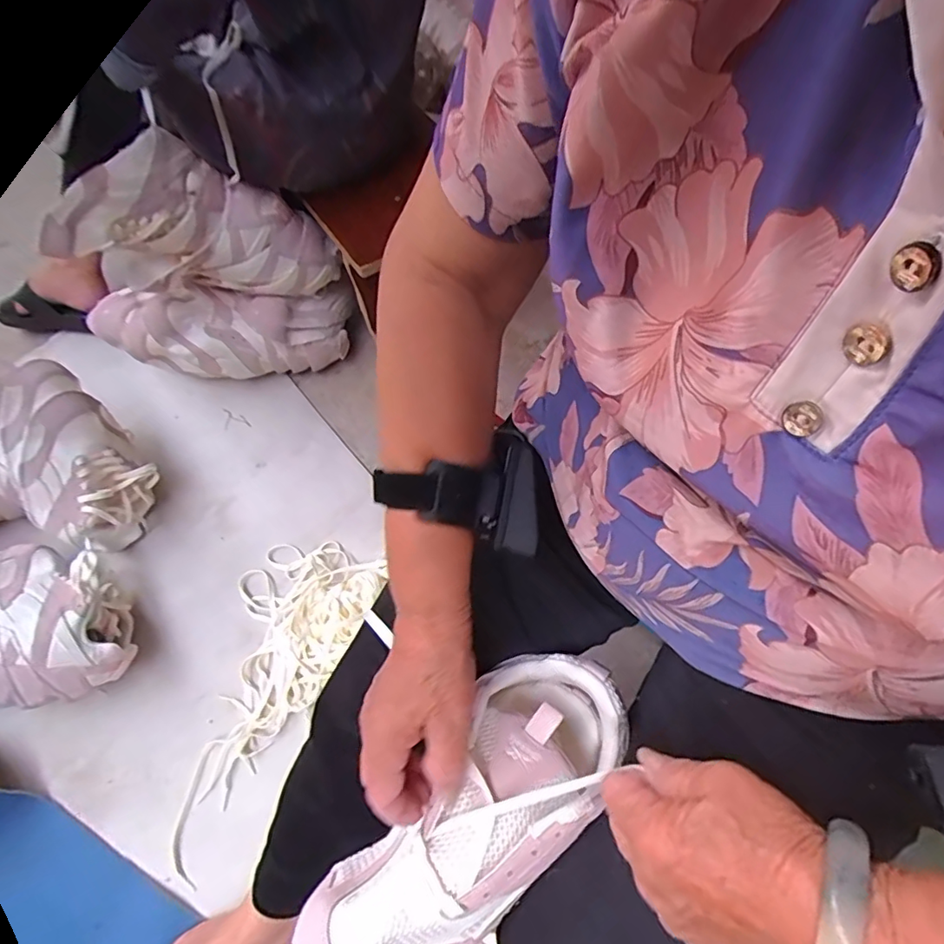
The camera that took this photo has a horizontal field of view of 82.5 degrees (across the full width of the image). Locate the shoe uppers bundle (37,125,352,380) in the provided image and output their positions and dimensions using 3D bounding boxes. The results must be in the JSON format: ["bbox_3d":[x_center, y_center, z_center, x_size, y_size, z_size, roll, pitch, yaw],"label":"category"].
[{"bbox_3d":[-0.369,-0.287,0.765,0.341,0.360,0.142,-29,66,-14],"label":"shoe uppers bundle"}]

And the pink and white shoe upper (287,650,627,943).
[{"bbox_3d":[-0.003,0.216,0.332,0.246,0.077,0.095,-40,69,-22],"label":"pink and white shoe upper"}]

